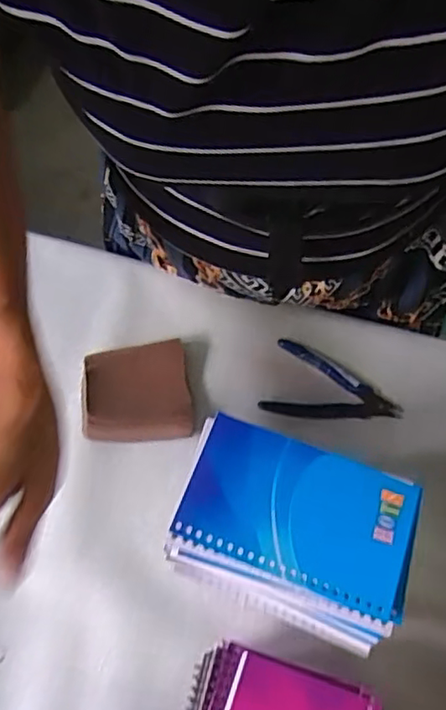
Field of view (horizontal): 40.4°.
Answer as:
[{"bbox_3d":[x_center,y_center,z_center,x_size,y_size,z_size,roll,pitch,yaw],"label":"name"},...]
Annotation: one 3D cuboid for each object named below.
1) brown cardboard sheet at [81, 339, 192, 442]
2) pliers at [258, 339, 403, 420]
[{"bbox_3d":[-0.074,0.034,0.514,0.088,0.026,0.084,-7,65,-4],"label":"brown cardboard sheet"},{"bbox_3d":[0.096,0.035,0.526,0.116,0.006,0.068,20,66,8],"label":"pliers"}]

